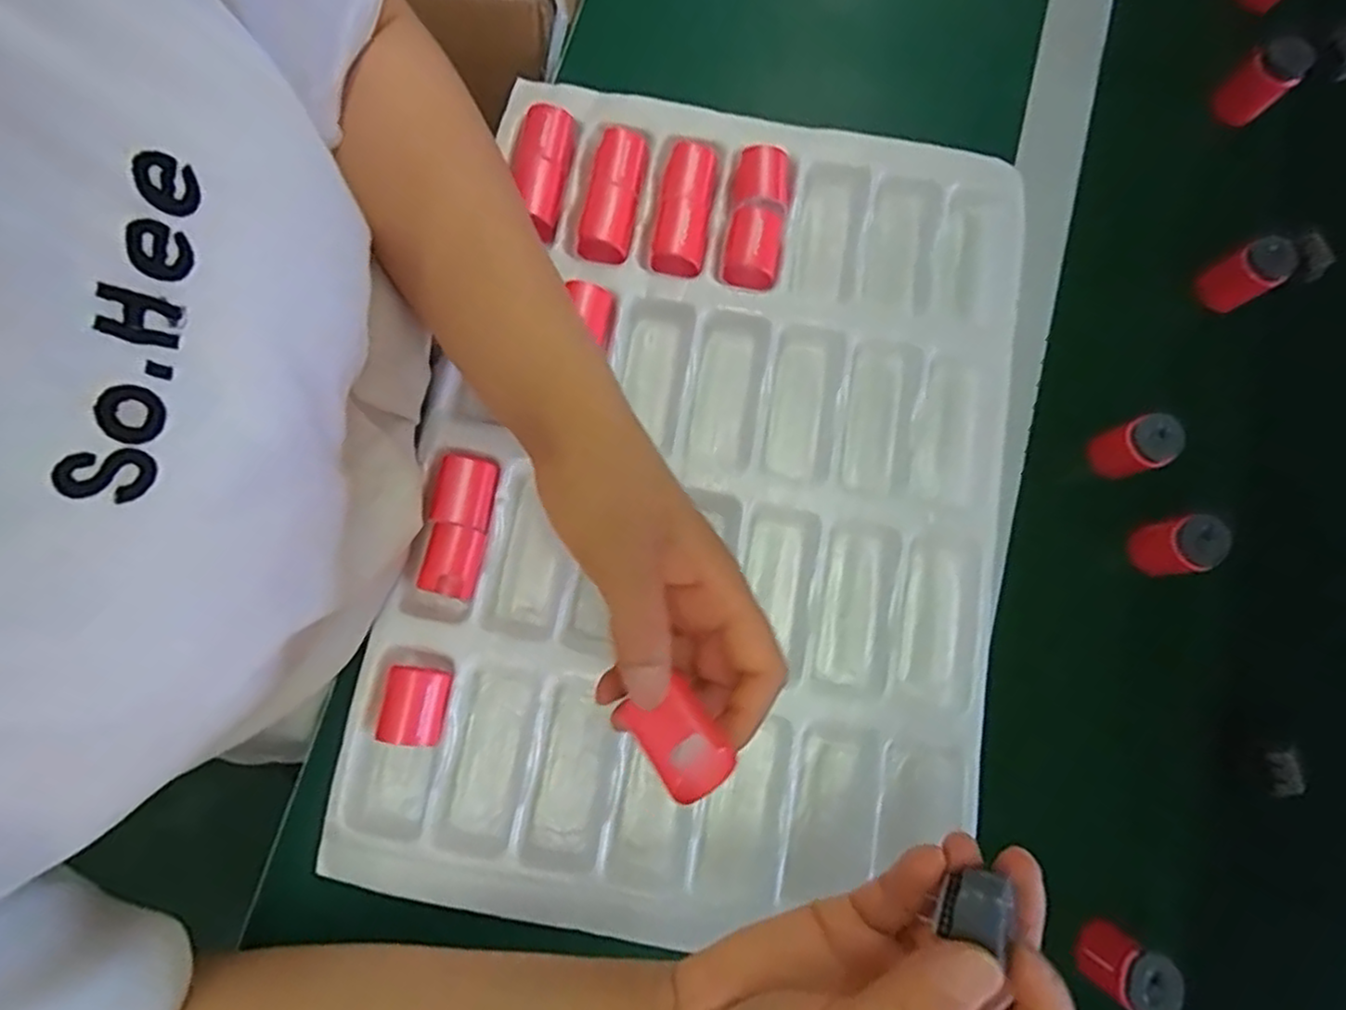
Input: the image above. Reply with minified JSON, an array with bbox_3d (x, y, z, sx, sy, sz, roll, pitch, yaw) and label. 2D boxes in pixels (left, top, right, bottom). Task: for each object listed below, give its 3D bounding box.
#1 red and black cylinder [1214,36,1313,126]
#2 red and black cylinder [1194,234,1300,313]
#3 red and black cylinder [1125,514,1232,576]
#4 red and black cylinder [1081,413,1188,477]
[{"bbox_3d":[0.375,-0.271,0.444,0.032,0.038,0.032,-41,82,-7],"label":"red and black cylinder"},{"bbox_3d":[0.352,-0.141,0.424,0.031,0.043,0.029,0,79,-1],"label":"red and black cylinder"},{"bbox_3d":[0.281,0.024,0.389,0.033,0.039,0.029,-6,80,-2],"label":"red and black cylinder"},{"bbox_3d":[0.263,-0.033,0.396,0.033,0.037,0.028,-16,80,-4],"label":"red and black cylinder"}]

